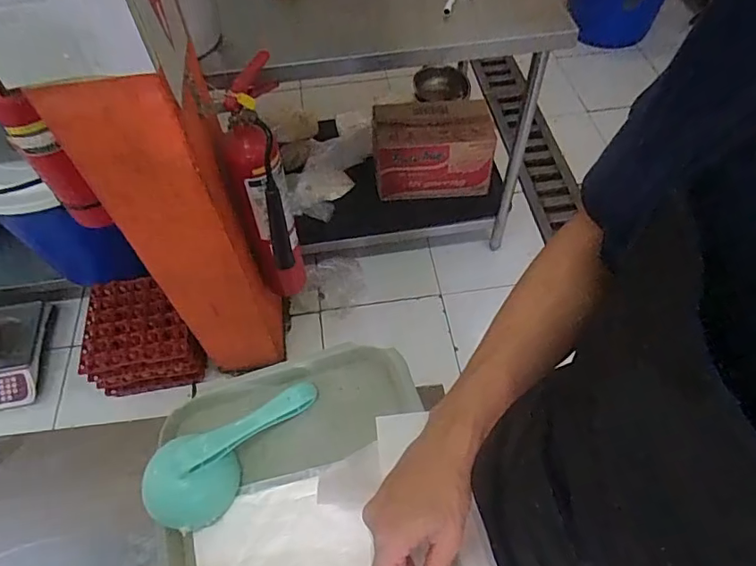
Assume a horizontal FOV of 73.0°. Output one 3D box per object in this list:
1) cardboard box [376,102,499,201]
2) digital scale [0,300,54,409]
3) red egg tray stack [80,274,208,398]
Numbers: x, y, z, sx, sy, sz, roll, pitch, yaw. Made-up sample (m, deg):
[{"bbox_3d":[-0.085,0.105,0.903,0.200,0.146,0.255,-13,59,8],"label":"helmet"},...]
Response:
[{"bbox_3d":[0.169,-0.437,1.662,0.361,0.238,0.244,-5,56,-1],"label":"cardboard box"},{"bbox_3d":[-1.192,0.217,1.552,0.305,0.159,0.324,-6,56,-2],"label":"digital scale"},{"bbox_3d":[-0.680,0.155,1.534,0.304,0.222,0.284,-11,56,-5],"label":"red egg tray stack"}]

